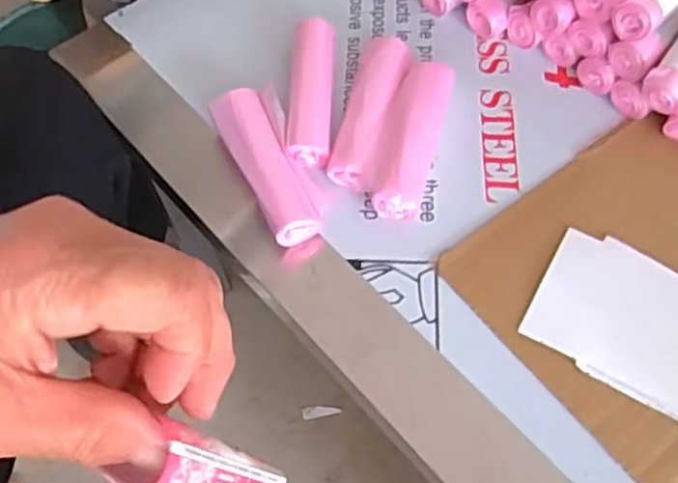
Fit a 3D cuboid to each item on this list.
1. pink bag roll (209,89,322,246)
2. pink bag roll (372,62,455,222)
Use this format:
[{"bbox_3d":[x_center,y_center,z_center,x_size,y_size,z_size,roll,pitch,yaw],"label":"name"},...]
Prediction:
[{"bbox_3d":[-0.049,-0.050,0.448,0.033,0.026,0.113,-24,63,-11],"label":"pink bag roll"},{"bbox_3d":[0.050,-0.068,0.455,0.034,0.029,0.116,13,62,9],"label":"pink bag roll"}]

